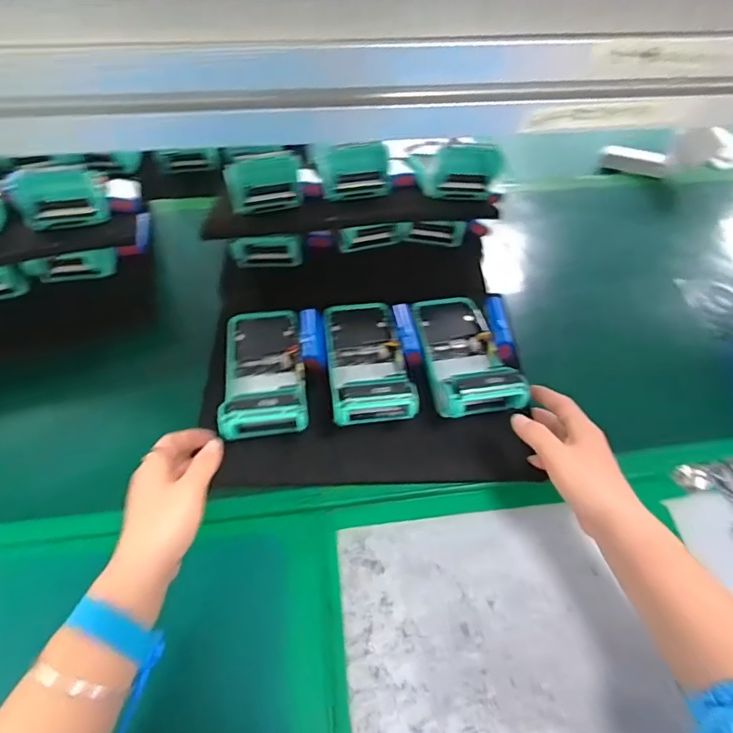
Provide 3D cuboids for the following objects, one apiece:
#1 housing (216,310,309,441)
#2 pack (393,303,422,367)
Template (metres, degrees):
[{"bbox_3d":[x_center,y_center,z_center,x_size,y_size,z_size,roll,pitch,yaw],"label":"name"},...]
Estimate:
[{"bbox_3d":[-0.104,0.004,0.515,0.079,0.038,0.189,-7,35,-8],"label":"housing"},{"bbox_3d":[0.045,-0.036,0.559,0.020,0.014,0.078,-6,55,-5],"label":"pack"}]

